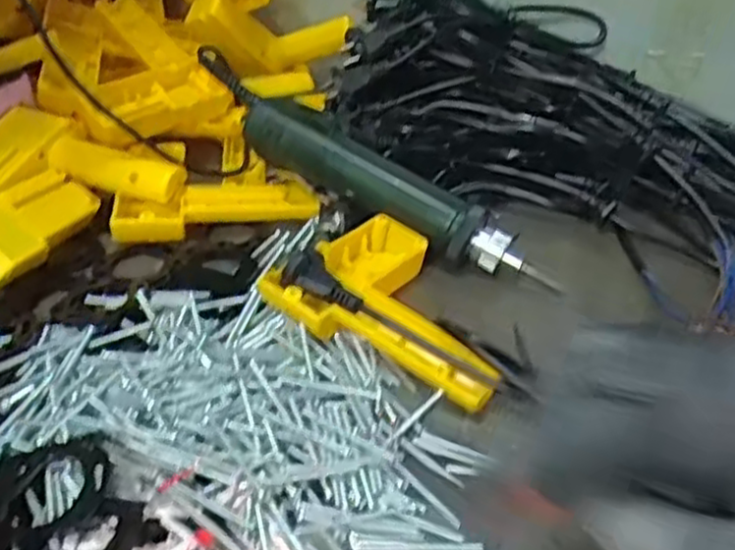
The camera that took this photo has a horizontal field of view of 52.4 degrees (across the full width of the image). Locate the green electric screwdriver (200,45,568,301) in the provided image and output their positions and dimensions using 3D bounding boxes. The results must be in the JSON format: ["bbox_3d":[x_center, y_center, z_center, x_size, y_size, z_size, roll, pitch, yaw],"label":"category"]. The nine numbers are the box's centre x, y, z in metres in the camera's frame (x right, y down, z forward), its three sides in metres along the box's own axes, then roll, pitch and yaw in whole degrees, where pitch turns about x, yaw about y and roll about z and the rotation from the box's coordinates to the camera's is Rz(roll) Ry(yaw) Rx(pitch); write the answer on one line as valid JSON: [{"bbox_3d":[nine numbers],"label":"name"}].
[{"bbox_3d":[-0.004,-0.072,0.529,0.306,0.043,0.043,32,46,12],"label":"green electric screwdriver"}]

